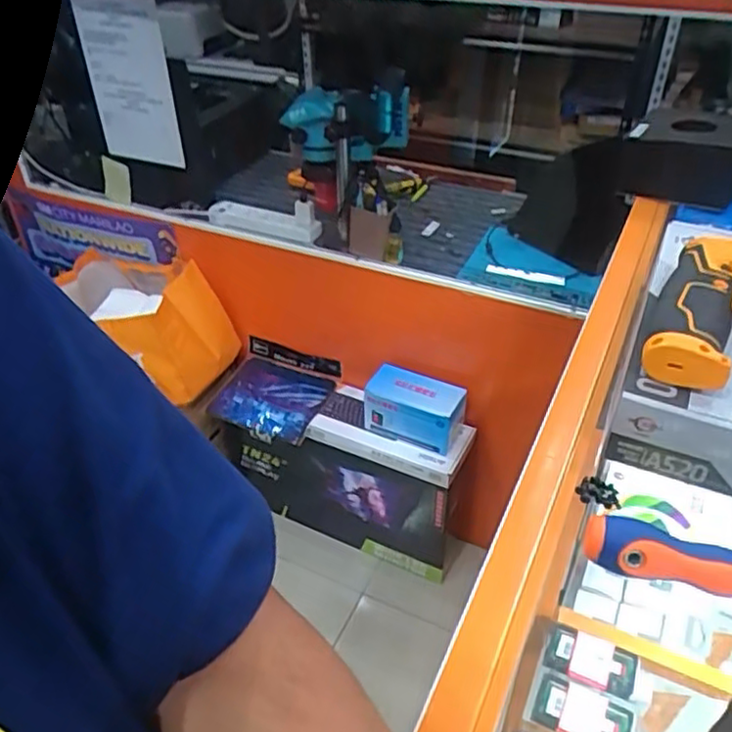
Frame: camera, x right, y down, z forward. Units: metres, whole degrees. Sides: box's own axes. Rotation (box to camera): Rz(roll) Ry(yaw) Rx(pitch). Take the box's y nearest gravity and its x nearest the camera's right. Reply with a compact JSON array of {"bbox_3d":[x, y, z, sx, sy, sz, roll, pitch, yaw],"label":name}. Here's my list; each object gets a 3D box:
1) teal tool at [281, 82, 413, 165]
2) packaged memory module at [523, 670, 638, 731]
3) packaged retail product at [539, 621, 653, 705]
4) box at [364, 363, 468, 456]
[{"bbox_3d":[-0.041,-0.473,1.287,0.238,0.154,0.149,14,42,19],"label":"teal tool"},{"bbox_3d":[0.187,0.305,0.576,0.087,0.012,0.051,17,43,22],"label":"packaged memory module"},{"bbox_3d":[0.215,0.277,0.614,0.096,0.016,0.053,15,42,19],"label":"packaged retail product"},{"bbox_3d":[0.102,0.094,1.442,0.205,0.127,0.106,16,42,21],"label":"box"}]

